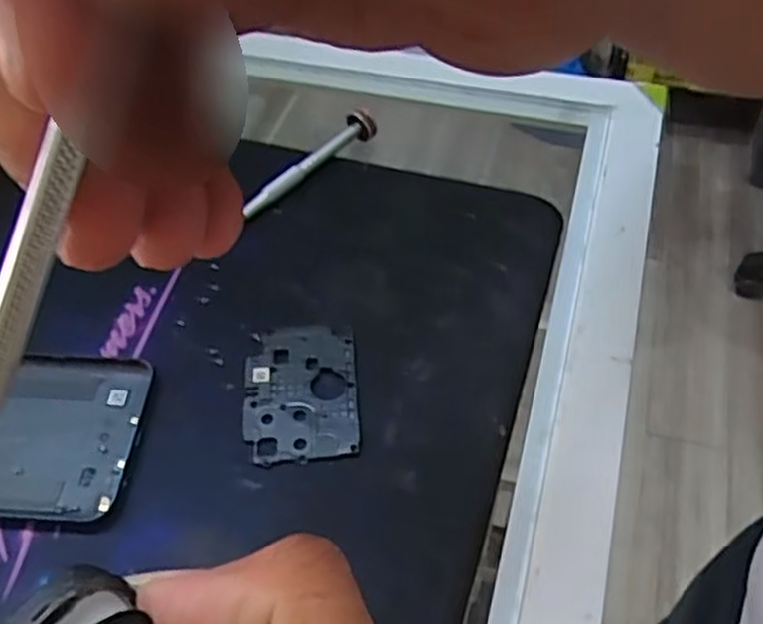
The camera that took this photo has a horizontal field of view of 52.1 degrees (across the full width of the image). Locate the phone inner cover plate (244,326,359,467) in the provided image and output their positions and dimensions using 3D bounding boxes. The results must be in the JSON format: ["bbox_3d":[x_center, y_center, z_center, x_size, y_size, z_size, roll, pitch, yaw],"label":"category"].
[{"bbox_3d":[-0.034,0.033,0.331,0.046,0.004,0.065,-4,52,-2],"label":"phone inner cover plate"}]

